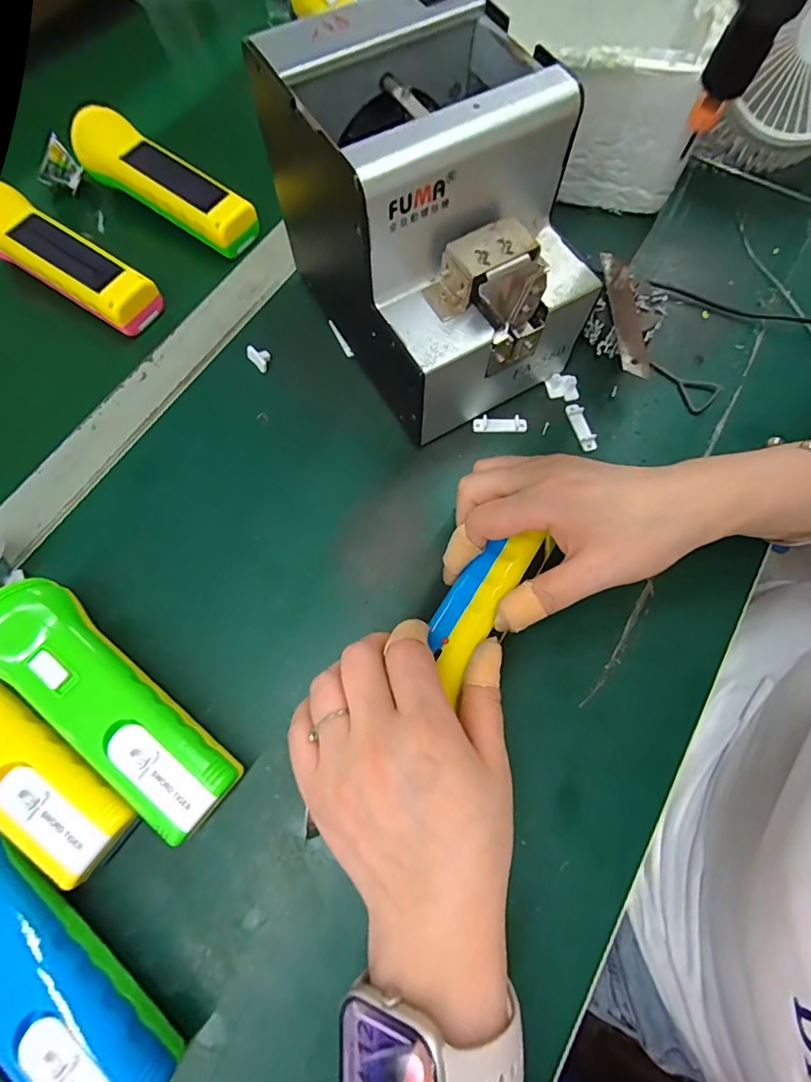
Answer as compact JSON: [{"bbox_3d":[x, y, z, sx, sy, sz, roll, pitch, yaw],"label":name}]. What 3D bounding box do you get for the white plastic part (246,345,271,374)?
[{"bbox_3d":[-0.106,-0.134,0.344,0.013,0.009,0.019,-42,77,-13],"label":"white plastic part"}]

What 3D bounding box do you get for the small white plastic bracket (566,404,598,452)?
[{"bbox_3d":[0.123,-0.080,0.330,0.010,0.006,0.038,-13,73,-5],"label":"small white plastic bracket"}]

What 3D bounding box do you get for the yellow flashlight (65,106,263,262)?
[{"bbox_3d":[-0.192,-0.288,0.376,0.152,0.042,0.041,32,75,9],"label":"yellow flashlight"}]

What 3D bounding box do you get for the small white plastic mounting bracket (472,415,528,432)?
[{"bbox_3d":[0.066,-0.082,0.331,0.038,0.005,0.010,1,72,0],"label":"small white plastic mounting bracket"}]

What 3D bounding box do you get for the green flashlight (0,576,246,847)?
[{"bbox_3d":[-0.157,0.085,0.249,0.157,0.044,0.044,39,76,11],"label":"green flashlight"}]

